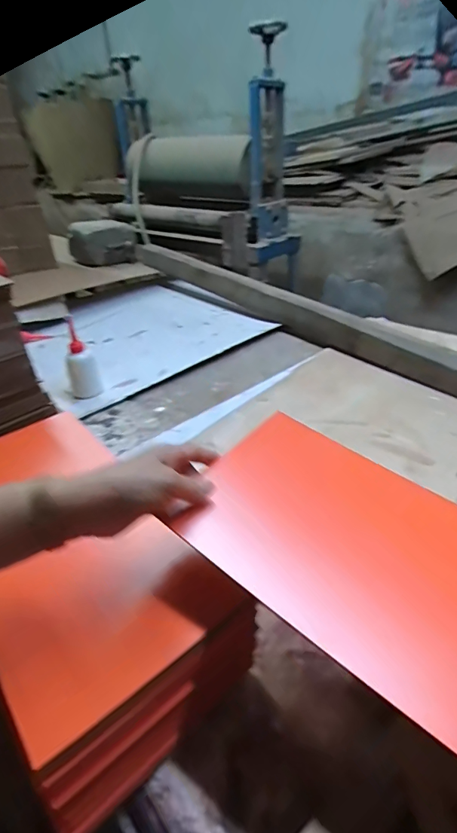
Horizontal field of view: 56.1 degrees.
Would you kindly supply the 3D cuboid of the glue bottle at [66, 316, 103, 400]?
[{"bbox_3d":[-0.302,-0.113,0.881,0.060,0.154,0.046,-23,38,-27],"label":"glue bottle"}]

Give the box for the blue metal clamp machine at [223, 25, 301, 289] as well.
[{"bbox_3d":[0.116,-0.859,1.486,0.235,0.728,0.257,3,34,10],"label":"blue metal clamp machine"}]

